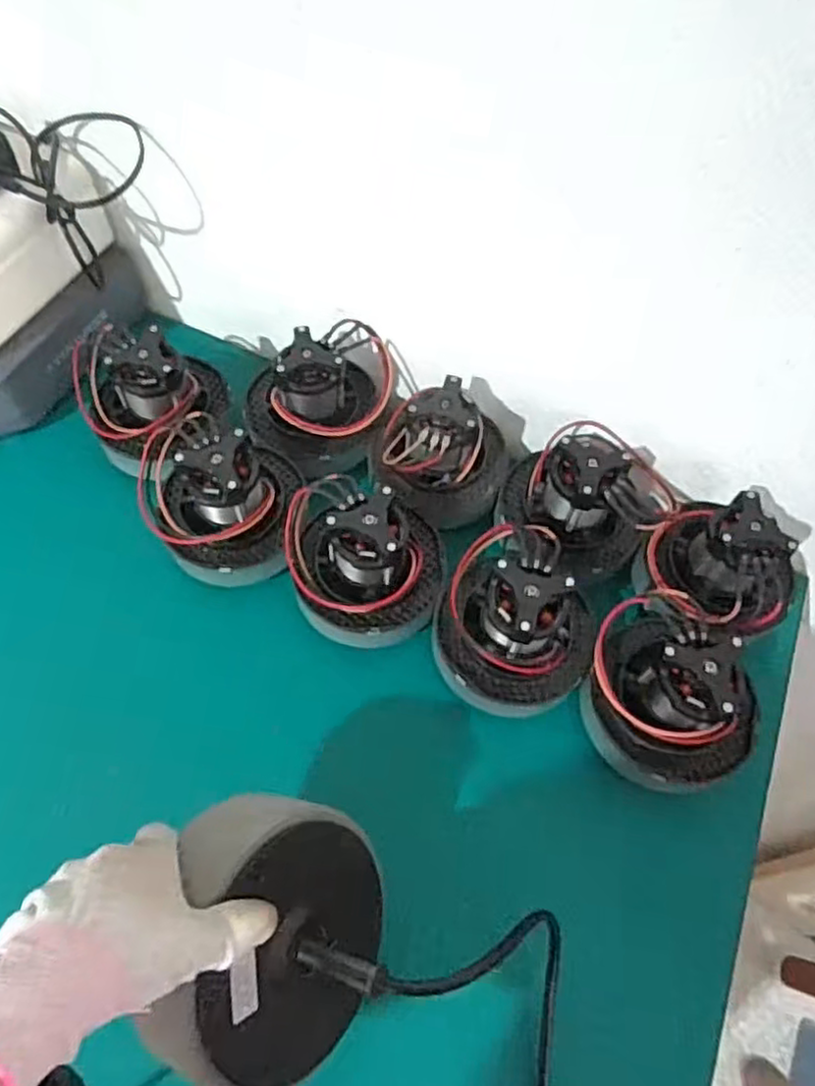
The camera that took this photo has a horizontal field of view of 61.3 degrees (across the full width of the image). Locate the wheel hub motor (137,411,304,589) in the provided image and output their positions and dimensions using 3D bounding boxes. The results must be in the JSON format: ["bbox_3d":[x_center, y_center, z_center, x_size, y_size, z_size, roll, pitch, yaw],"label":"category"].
[{"bbox_3d":[-0.158,-0.040,0.575,0.127,0.090,0.124,-4,59,-7],"label":"wheel hub motor"}]

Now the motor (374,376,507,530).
[{"bbox_3d":[0.032,-0.085,0.614,0.130,0.091,0.104,5,58,-1],"label":"motor"}]

